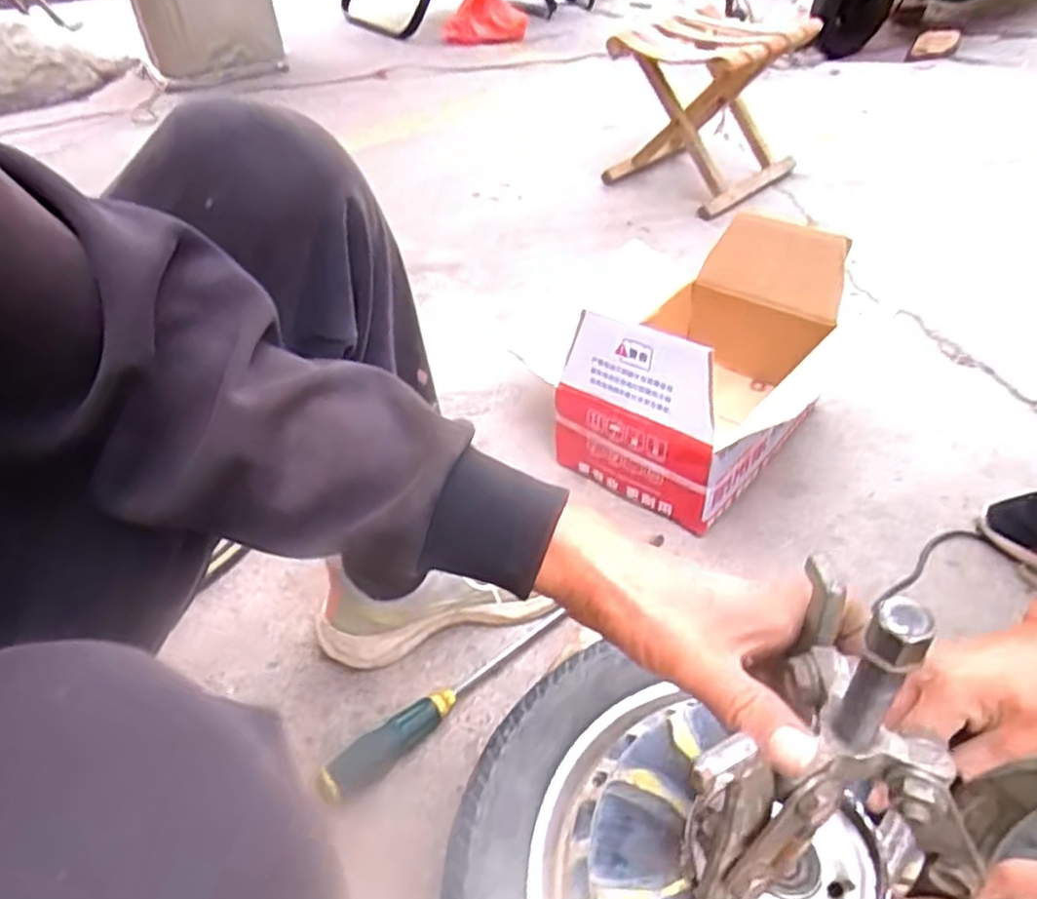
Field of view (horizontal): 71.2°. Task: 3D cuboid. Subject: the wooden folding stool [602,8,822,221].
[{"bbox_3d":[0.382,-0.682,1.466,0.295,0.303,0.351,29,55,32],"label":"wooden folding stool"}]

